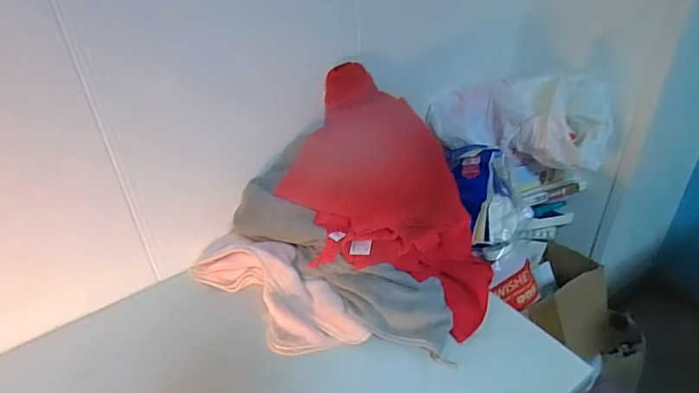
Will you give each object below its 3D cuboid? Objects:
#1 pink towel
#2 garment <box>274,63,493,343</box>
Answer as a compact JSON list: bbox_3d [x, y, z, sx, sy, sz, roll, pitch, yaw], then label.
[{"bbox_3d":[-0.110,0.129,0.697,0.286,0.068,0.104,25,45,35],"label":"pink towel"},{"bbox_3d":[0.073,-0.016,0.723,0.302,0.250,0.265,11,38,20],"label":"garment"}]

